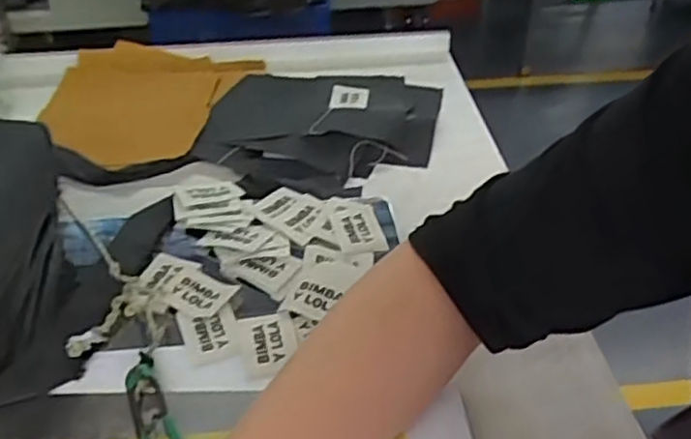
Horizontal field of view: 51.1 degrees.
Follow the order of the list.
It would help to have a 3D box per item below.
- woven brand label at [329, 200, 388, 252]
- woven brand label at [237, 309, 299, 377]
[{"bbox_3d":[0.009,0.006,0.538,0.034,0.007,0.059,-9,40,-10],"label":"woven brand label"},{"bbox_3d":[-0.048,0.074,0.448,0.035,0.004,0.047,-10,41,-11],"label":"woven brand label"}]

